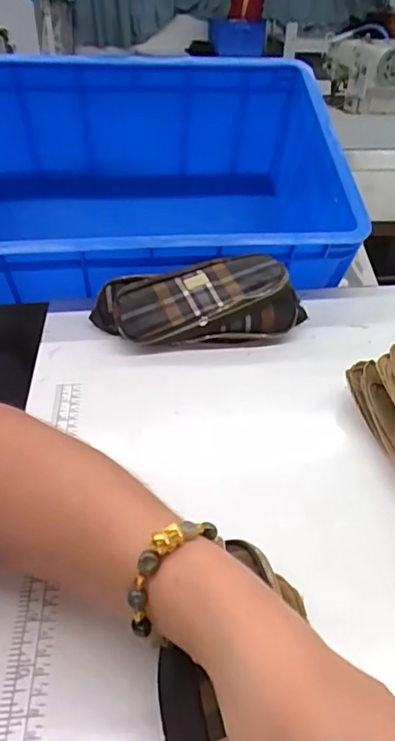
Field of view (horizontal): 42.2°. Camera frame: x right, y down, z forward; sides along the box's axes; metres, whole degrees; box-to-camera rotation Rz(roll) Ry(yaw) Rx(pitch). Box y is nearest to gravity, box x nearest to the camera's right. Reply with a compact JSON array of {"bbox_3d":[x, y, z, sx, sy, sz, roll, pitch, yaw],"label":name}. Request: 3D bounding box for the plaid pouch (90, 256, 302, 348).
[{"bbox_3d":[0.003,-0.073,0.557,0.231,0.068,0.076,-5,37,-6],"label":"plaid pouch"}]

